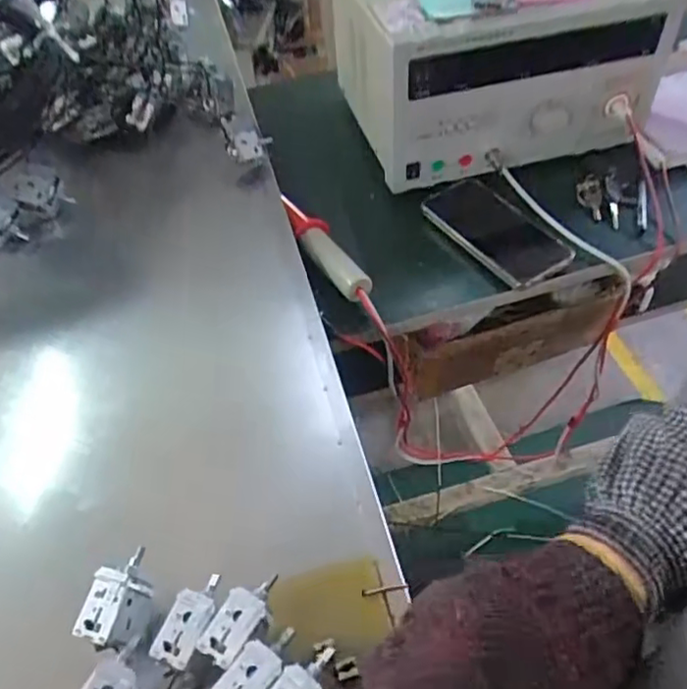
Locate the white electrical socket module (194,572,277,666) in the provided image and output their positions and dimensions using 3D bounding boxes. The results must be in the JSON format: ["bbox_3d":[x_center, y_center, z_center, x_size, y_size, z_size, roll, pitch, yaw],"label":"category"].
[{"bbox_3d":[-0.056,0.154,0.361,0.027,0.018,0.054,33,59,26],"label":"white electrical socket module"}]

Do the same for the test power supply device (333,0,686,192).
[{"bbox_3d":[0.180,-0.337,0.725,0.331,0.177,0.203,-13,52,-8],"label":"test power supply device"}]

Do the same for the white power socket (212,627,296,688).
[{"bbox_3d":[-0.046,0.175,0.341,0.023,0.015,0.054,31,58,25],"label":"white power socket"}]

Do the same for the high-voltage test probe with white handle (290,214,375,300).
[{"bbox_3d":[-0.011,-0.088,0.646,0.031,0.033,0.122,-28,55,-19],"label":"high-voltage test probe with white handle"}]

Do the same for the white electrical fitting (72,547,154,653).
[{"bbox_3d":[-0.131,0.152,0.380,0.029,0.036,0.055,14,53,13],"label":"white electrical fitting"}]

